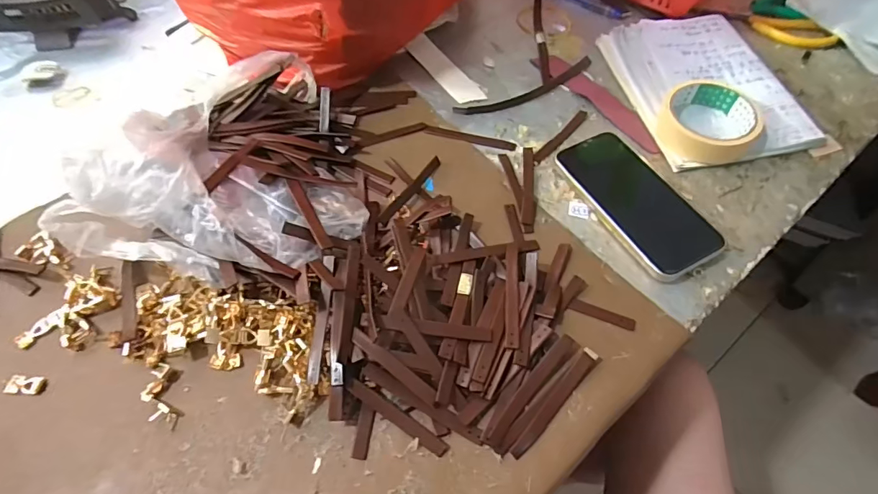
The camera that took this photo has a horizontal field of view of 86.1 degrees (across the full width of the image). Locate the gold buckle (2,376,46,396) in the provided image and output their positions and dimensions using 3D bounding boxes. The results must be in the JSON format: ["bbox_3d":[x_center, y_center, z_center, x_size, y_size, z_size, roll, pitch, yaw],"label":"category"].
[{"bbox_3d":[-0.305,0.102,0.346,0.024,0.007,0.013,1,58,1],"label":"gold buckle"}]

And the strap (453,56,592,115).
[{"bbox_3d":[0.099,-0.173,0.515,0.178,0.009,0.022,-26,61,-15],"label":"strap"}]

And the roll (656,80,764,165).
[{"bbox_3d":[0.267,-0.129,0.471,0.093,0.030,0.093,0,58,1],"label":"roll"}]

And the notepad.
[{"bbox_3d":[0.284,-0.180,0.516,0.157,0.015,0.217,-10,58,-5],"label":"notepad"}]

